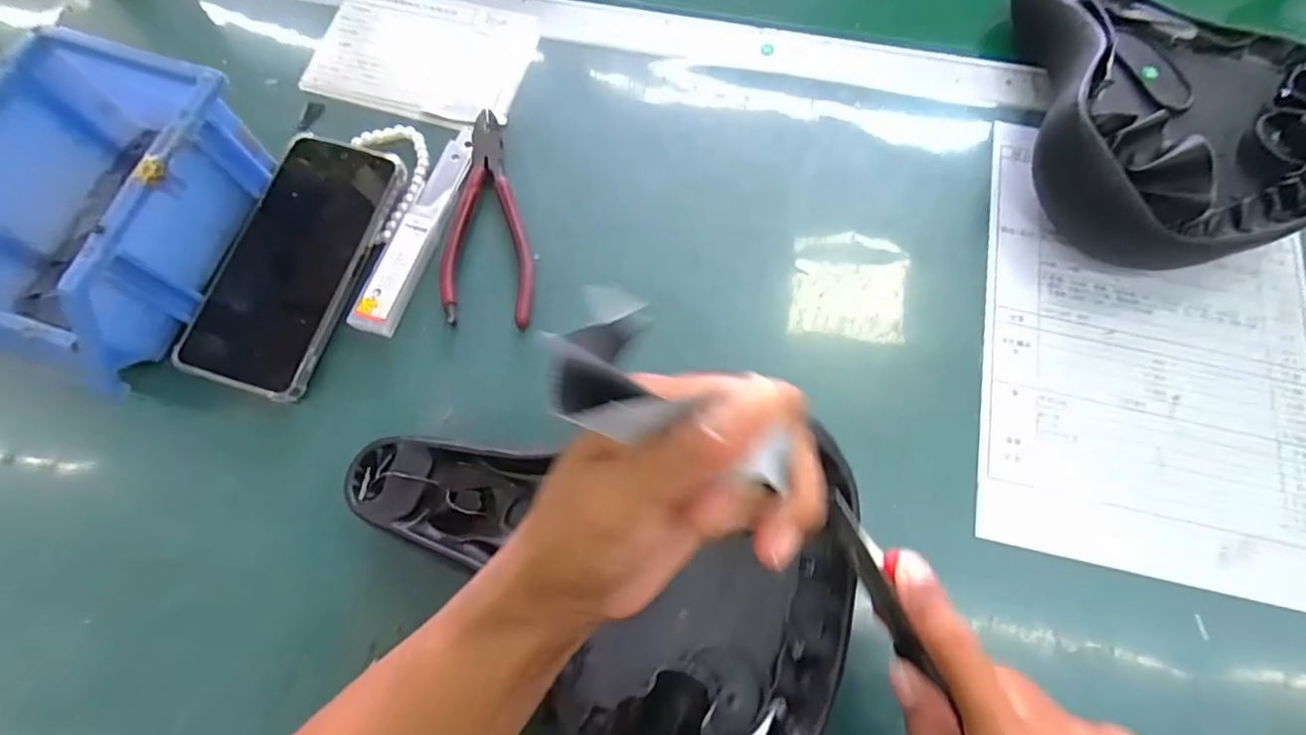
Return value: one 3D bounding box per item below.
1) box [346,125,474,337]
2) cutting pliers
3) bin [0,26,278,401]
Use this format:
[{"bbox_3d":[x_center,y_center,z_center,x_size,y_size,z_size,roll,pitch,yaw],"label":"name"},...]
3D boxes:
[{"bbox_3d":[-0.145,-0.092,0.363,0.026,0.013,0.154,17,72,4],"label":"box"},{"bbox_3d":[-0.107,-0.098,0.371,0.056,0.010,0.156,-5,72,-3],"label":"cutting pliers"},{"bbox_3d":[-0.314,-0.088,0.325,0.120,0.077,0.172,17,72,4],"label":"bin"}]

